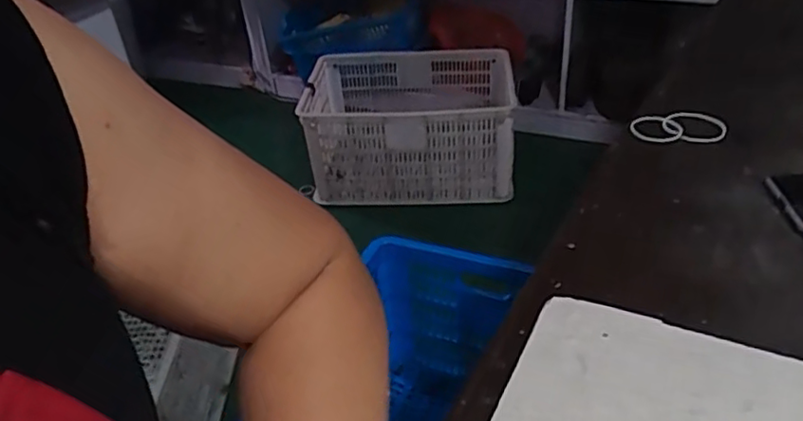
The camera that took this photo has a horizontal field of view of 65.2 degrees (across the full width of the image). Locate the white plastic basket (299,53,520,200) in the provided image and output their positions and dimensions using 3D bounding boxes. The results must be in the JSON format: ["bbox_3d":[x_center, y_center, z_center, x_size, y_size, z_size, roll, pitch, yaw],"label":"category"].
[{"bbox_3d":[0.032,-0.250,1.881,0.590,0.314,0.422,0,36,8],"label":"white plastic basket"}]

